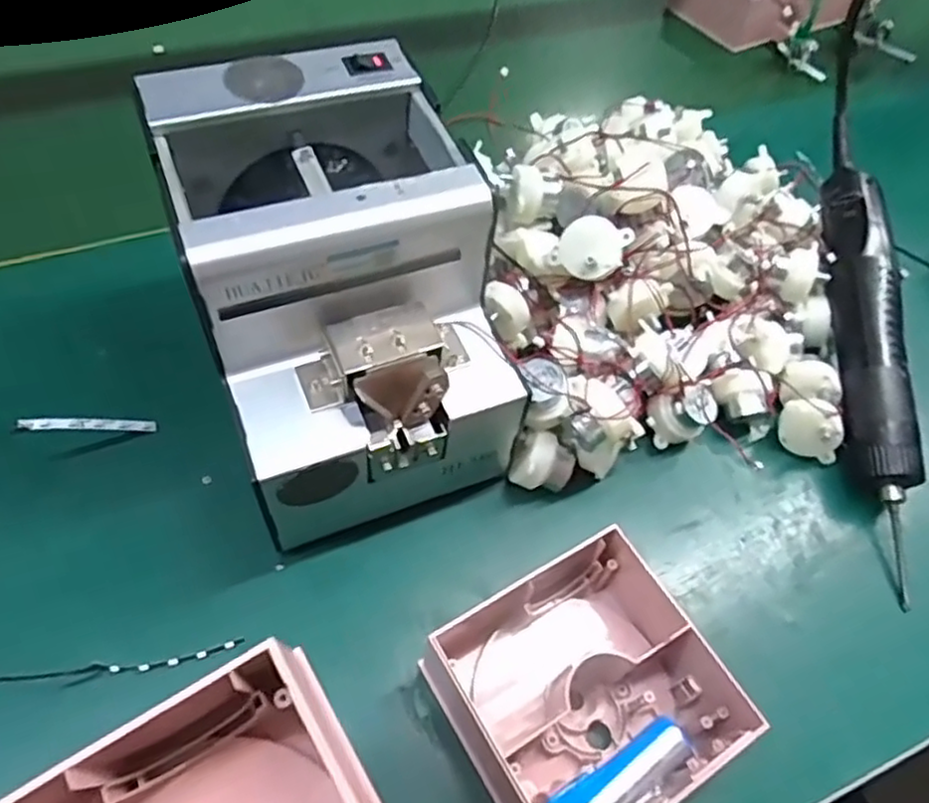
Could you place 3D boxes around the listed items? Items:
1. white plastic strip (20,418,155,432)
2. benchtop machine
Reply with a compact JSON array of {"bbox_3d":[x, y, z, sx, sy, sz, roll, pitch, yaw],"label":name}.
[{"bbox_3d":[-0.188,0.012,0.354,0.063,0.005,0.006,4,45,-46],"label":"white plastic strip"},{"bbox_3d":[-0.058,-0.046,0.338,0.126,0.157,0.169,-20,59,-18],"label":"benchtop machine"}]

